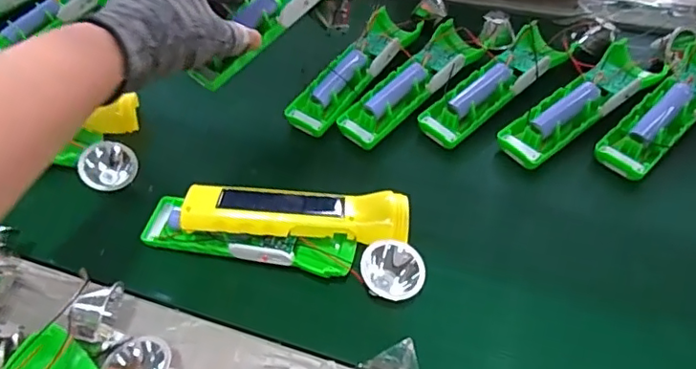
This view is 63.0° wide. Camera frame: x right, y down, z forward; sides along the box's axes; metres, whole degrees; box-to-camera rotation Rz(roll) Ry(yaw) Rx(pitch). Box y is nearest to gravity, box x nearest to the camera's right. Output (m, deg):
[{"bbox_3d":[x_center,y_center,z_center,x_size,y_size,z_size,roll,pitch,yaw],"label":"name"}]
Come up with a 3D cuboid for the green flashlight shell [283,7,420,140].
[{"bbox_3d":[0.008,-0.108,0.537,0.049,0.034,0.161,26,57,25],"label":"green flashlight shell"}]

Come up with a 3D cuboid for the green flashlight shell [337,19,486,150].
[{"bbox_3d":[0.057,-0.092,0.521,0.154,0.032,0.052,-36,55,-22],"label":"green flashlight shell"}]

